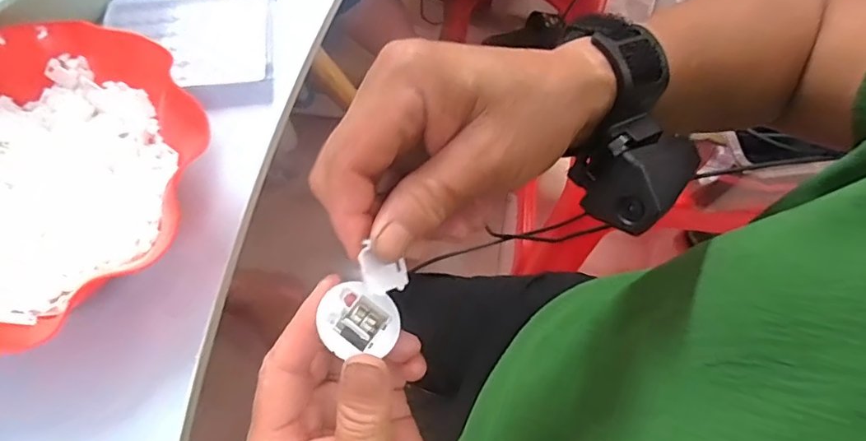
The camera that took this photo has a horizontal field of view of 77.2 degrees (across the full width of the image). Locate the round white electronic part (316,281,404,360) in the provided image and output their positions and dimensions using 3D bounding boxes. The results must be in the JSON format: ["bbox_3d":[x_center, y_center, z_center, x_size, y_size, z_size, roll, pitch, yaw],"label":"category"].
[{"bbox_3d":[-0.031,0.041,0.221,0.030,0.014,0.030,13,56,-20],"label":"round white electronic part"}]

